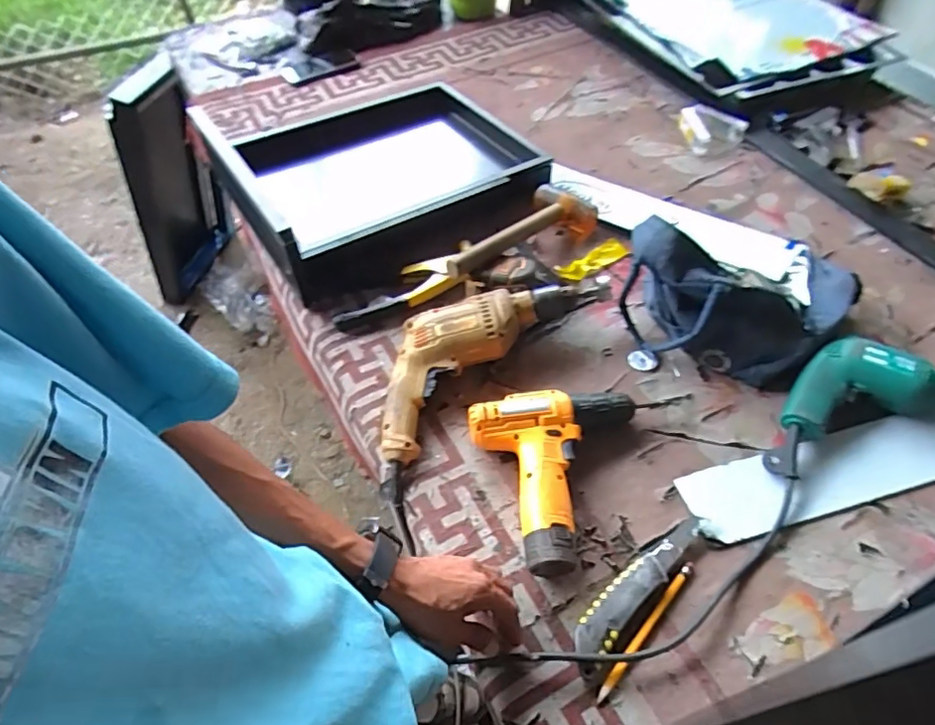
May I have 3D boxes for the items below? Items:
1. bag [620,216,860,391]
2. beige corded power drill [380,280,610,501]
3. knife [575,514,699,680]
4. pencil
[{"bbox_3d":[0.349,-0.076,0.683,0.292,0.131,0.172,4,53,5],"label":"bag"},{"bbox_3d":[-0.003,-0.017,0.701,0.152,0.066,0.376,37,62,26],"label":"beige corded power drill"},{"bbox_3d":[0.162,0.216,0.535,0.038,0.019,0.184,38,62,26],"label":"knife"},{"bbox_3d":[0.168,0.248,0.516,0.010,0.010,0.156,37,64,25],"label":"pencil"}]

